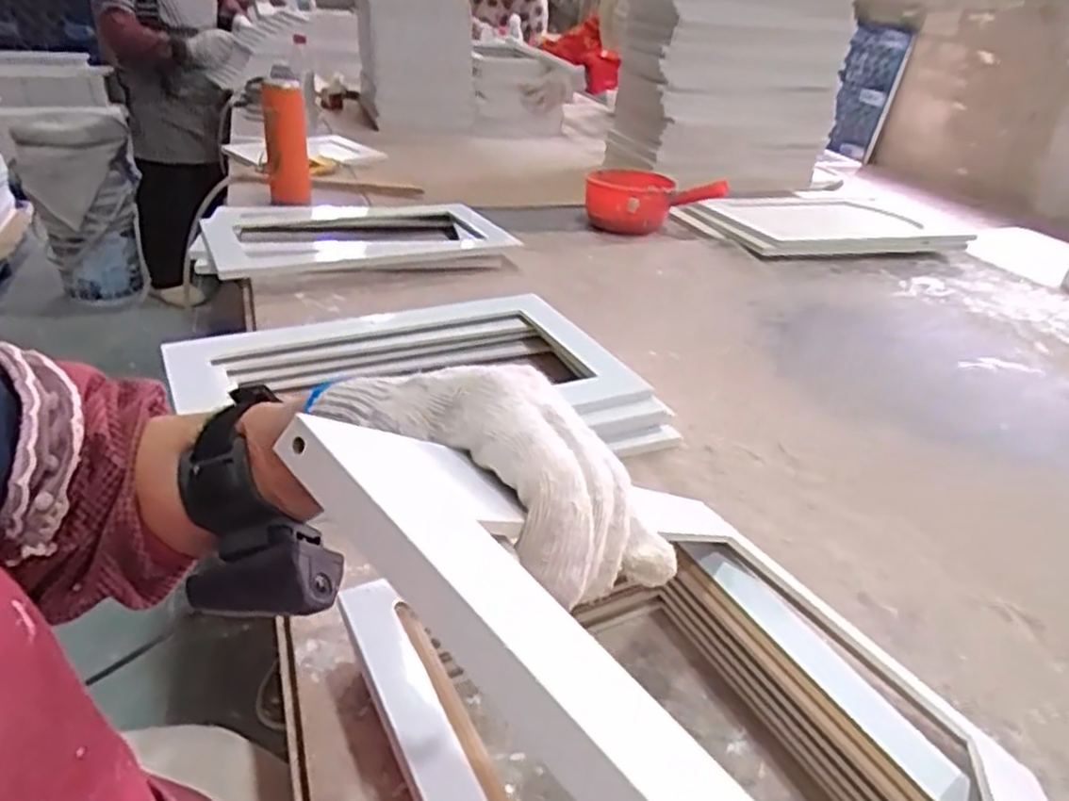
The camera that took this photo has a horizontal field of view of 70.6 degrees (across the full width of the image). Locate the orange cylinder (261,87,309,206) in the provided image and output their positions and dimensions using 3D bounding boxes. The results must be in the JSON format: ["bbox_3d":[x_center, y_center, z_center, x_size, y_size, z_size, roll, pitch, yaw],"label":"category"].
[{"bbox_3d":[-0.439,-0.448,1.339,0.068,0.210,0.071,-5,6,-15],"label":"orange cylinder"}]

